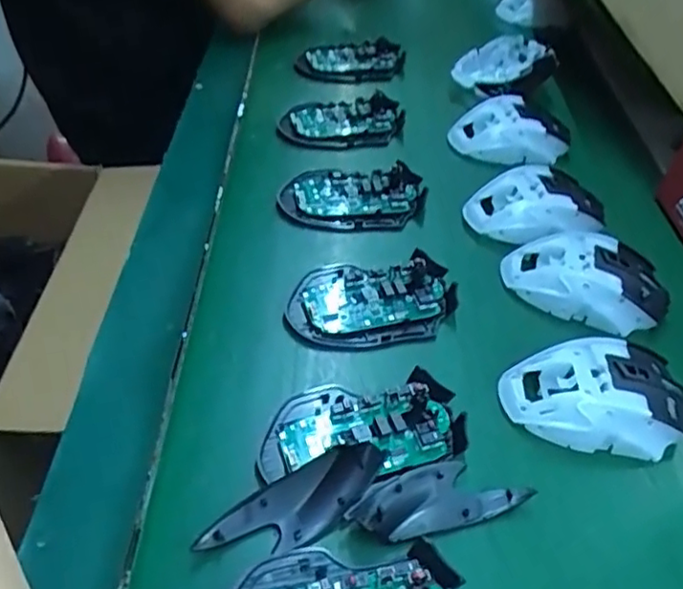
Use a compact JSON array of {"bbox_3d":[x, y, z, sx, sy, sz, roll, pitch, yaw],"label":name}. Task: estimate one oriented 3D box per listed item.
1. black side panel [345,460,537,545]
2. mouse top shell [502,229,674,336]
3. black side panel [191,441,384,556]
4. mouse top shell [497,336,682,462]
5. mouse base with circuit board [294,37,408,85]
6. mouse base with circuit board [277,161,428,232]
[{"bbox_3d":[0.050,0.105,0.335,0.096,0.017,0.034,-7,47,-18],"label":"black side panel"},{"bbox_3d":[0.176,-0.014,0.456,0.111,0.032,0.063,12,44,1],"label":"mouse top shell"},{"bbox_3d":[-0.021,0.107,0.318,0.095,0.011,0.034,-26,82,-14],"label":"black side panel"},{"bbox_3d":[0.158,0.061,0.383,0.113,0.029,0.065,1,45,-10],"label":"mouse top shell"},{"bbox_3d":[0.015,-0.239,0.661,0.114,0.020,0.052,-15,50,-21],"label":"mouse base with circuit board"},{"bbox_3d":[0.010,-0.080,0.505,0.112,0.018,0.064,2,45,-10],"label":"mouse base with circuit board"}]

